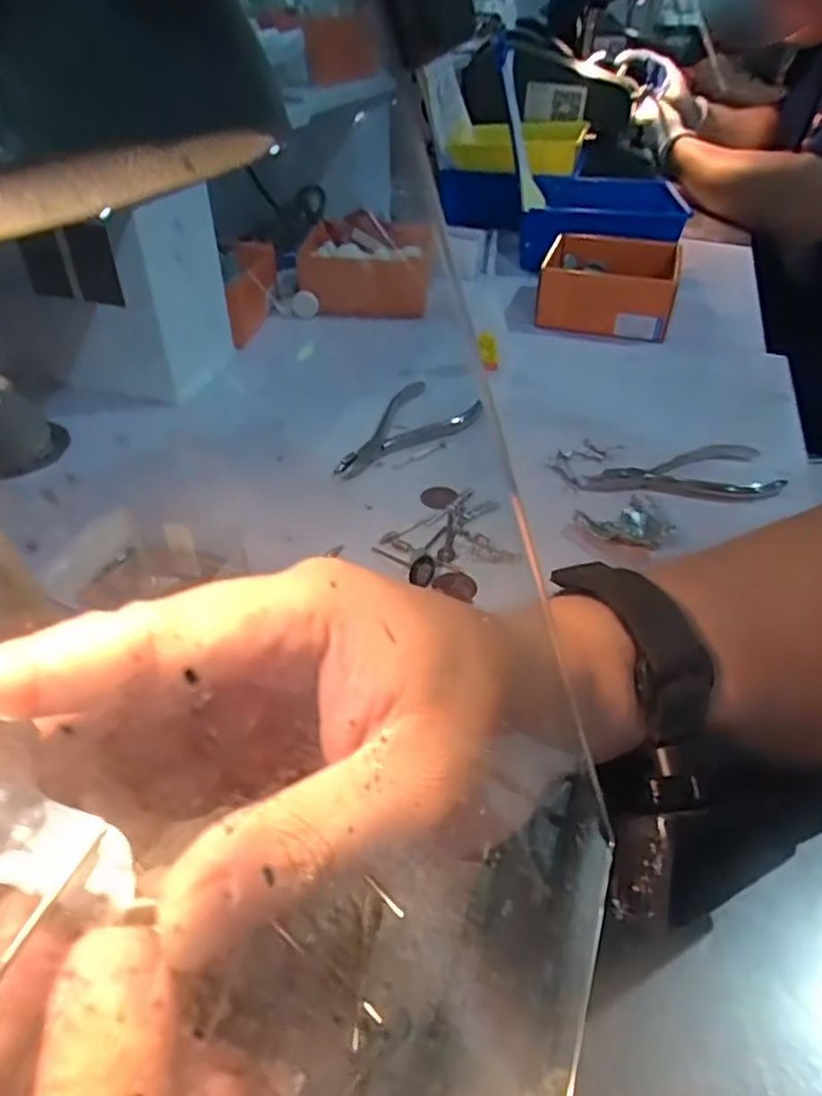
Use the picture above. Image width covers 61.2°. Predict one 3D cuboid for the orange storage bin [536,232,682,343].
[{"bbox_3d":[0.187,-0.254,0.660,0.118,0.049,0.143,13,41,13],"label":"orange storage bin"}]

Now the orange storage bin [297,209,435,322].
[{"bbox_3d":[-0.038,-0.276,0.666,0.115,0.061,0.126,3,40,2],"label":"orange storage bin"}]

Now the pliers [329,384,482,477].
[{"bbox_3d":[-0.006,-0.080,0.474,0.060,0.006,0.125,25,45,25],"label":"pliers"}]

